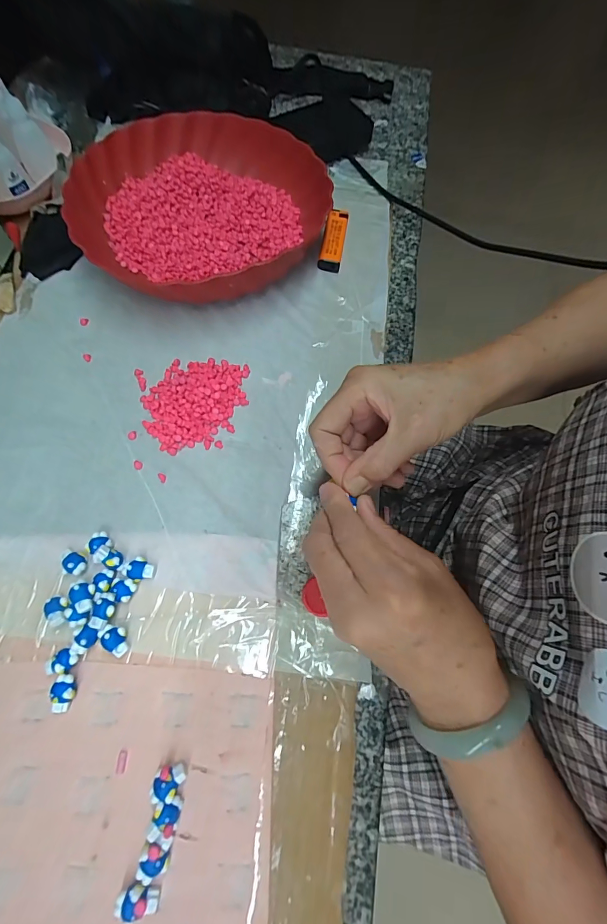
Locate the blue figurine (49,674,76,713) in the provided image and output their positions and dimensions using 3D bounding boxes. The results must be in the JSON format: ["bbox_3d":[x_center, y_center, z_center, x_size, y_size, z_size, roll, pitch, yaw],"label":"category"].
[{"bbox_3d":[-0.153,0.148,0.241,0.014,0.011,0.022,-3,70,-4],"label":"blue figurine"}]

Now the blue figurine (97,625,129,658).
[{"bbox_3d":[-0.126,0.119,0.253,0.021,0.012,0.014,39,73,11],"label":"blue figurine"}]

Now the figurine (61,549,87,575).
[{"bbox_3d":[-0.166,0.072,0.269,0.020,0.009,0.016,17,70,3],"label":"figurine"}]

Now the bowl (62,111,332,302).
[{"bbox_3d":[-0.104,-0.259,0.374,0.233,0.049,0.225,1,69,-3],"label":"bowl"}]

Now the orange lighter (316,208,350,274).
[{"bbox_3d":[0.032,-0.232,0.393,0.022,0.015,0.078,10,69,1],"label":"orange lighter"}]

